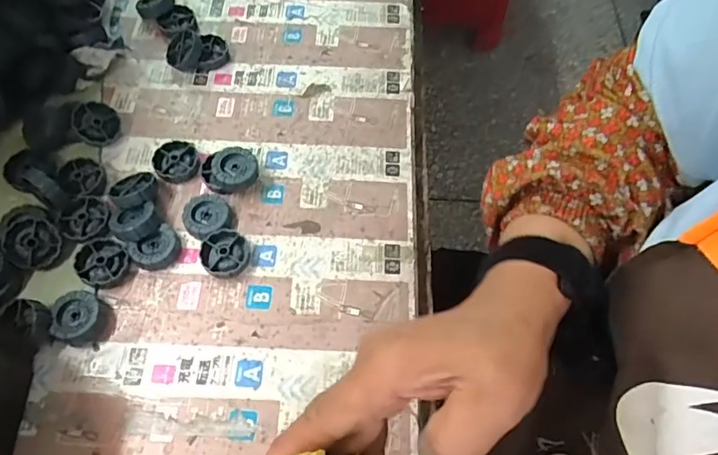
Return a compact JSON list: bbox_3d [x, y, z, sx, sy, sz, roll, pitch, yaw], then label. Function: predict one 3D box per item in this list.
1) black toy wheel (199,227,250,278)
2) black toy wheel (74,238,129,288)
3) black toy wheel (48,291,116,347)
[{"bbox_3d":[-0.109,0.021,0.416,0.038,0.013,0.040,1,64,-2],"label":"black toy wheel"},{"bbox_3d":[-0.206,0.028,0.407,0.038,0.013,0.037,1,64,-2],"label":"black toy wheel"},{"bbox_3d":[-0.209,0.068,0.386,0.040,0.017,0.038,1,64,-2],"label":"black toy wheel"}]

